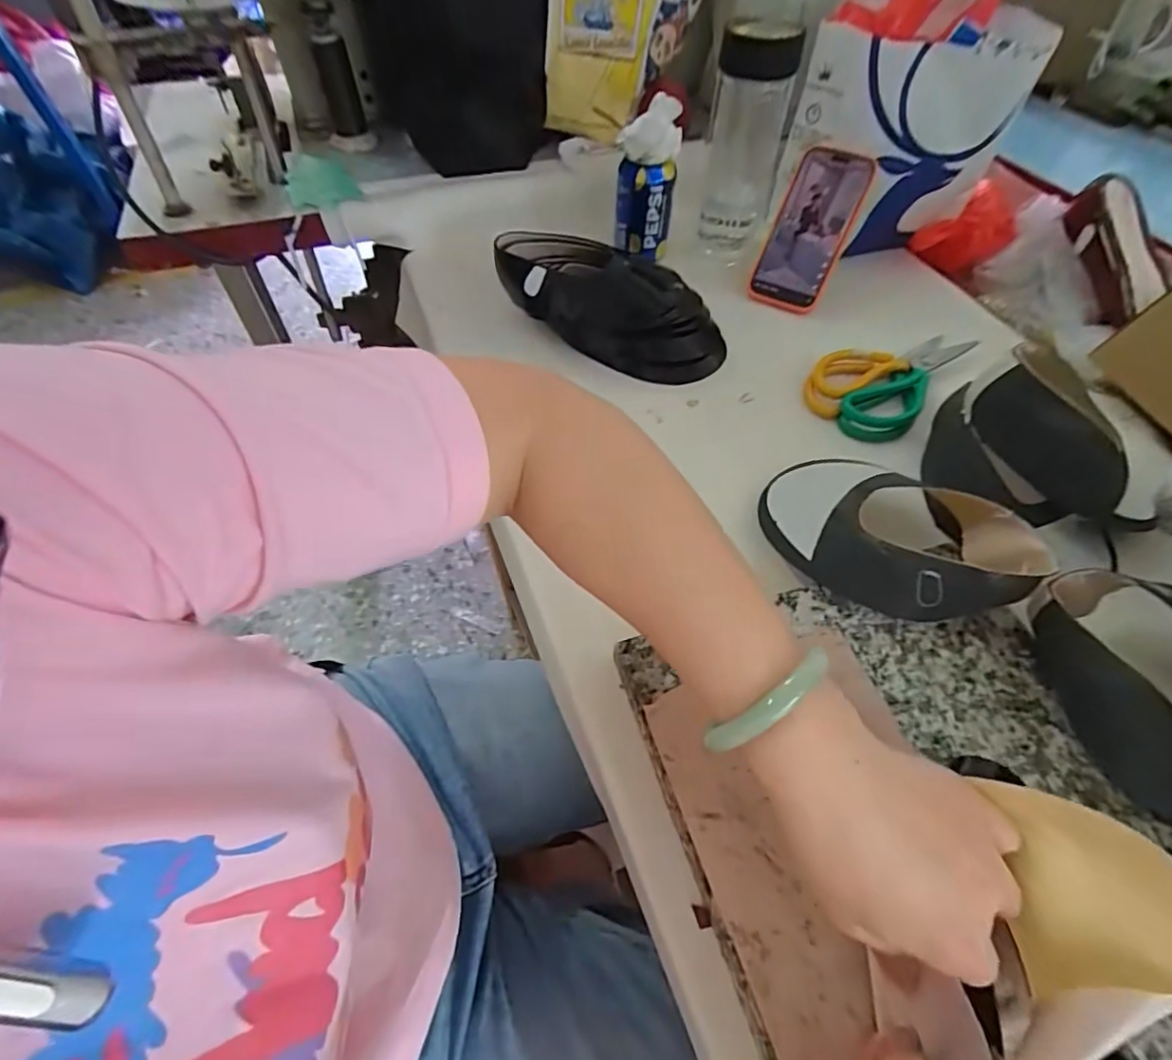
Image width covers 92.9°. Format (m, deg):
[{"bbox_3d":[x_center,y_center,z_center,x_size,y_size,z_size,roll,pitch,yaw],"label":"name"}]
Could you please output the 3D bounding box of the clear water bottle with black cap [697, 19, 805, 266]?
[{"bbox_3d":[0.170,-0.419,0.611,0.078,0.206,0.085,16,57,11],"label":"clear water bottle with black cap"}]

